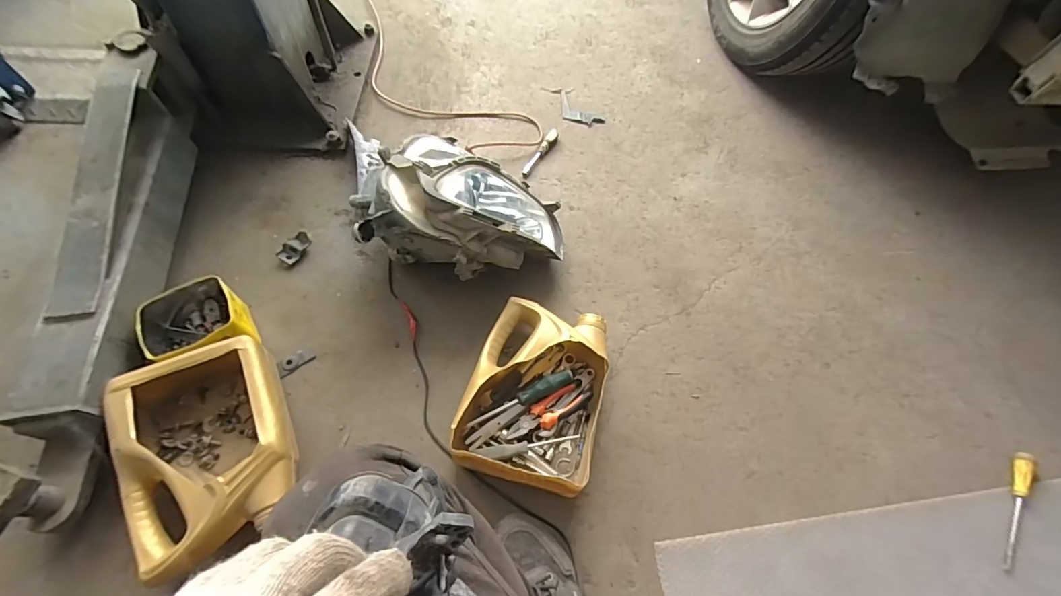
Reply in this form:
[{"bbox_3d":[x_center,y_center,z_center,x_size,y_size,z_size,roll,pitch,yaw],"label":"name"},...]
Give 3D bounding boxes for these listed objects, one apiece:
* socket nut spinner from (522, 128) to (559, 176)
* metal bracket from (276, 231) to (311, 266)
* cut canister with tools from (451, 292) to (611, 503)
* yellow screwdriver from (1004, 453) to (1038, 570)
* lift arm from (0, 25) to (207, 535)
[{"bbox_3d":[0.027,-0.348,1.067,0.026,0.021,0.174,24,62,11],"label":"socket nut spinner"},{"bbox_3d":[-0.463,-0.097,0.886,0.038,0.024,0.068,22,61,10],"label":"metal bracket"},{"bbox_3d":[0.012,0.149,0.730,0.205,0.089,0.286,13,60,5],"label":"cut canister with tools"},{"bbox_3d":[0.771,0.332,0.705,0.020,0.031,0.192,29,63,13],"label":"yellow screwdriver"},{"bbox_3d":[-0.686,-0.093,0.740,0.122,0.155,0.881,-7,61,-5],"label":"lift arm"}]

